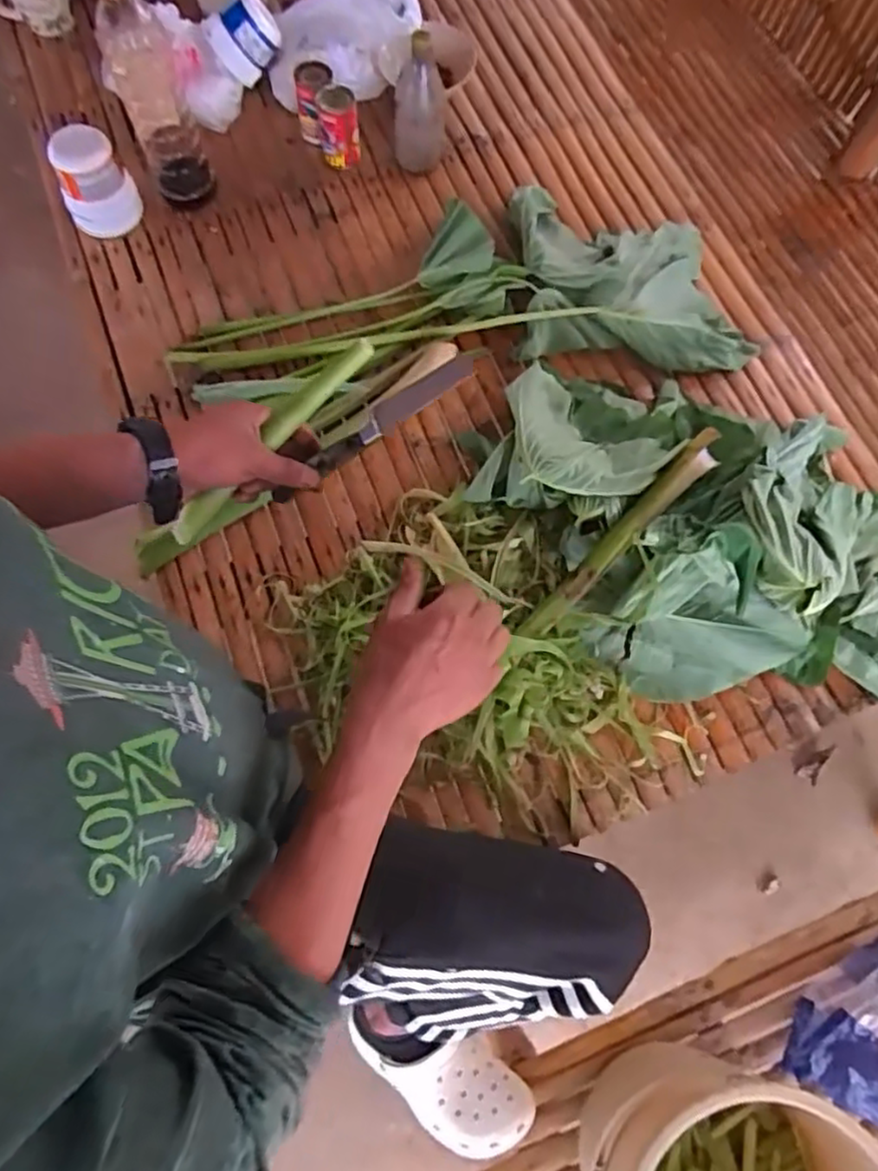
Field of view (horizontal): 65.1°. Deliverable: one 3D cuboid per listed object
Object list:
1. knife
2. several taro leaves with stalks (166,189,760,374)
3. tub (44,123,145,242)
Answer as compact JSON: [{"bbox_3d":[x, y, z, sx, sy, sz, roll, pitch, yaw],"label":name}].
[{"bbox_3d":[-0.062,-0.133,0.602,0.211,0.021,0.030,-31,73,16],"label":"knife"},{"bbox_3d":[0.036,-0.407,0.911,0.736,0.067,0.294,-1,71,-1],"label":"several taro leaves with stalks"},{"bbox_3d":[-0.458,-0.535,0.912,0.081,0.111,0.083,0,71,-1],"label":"tub"}]

